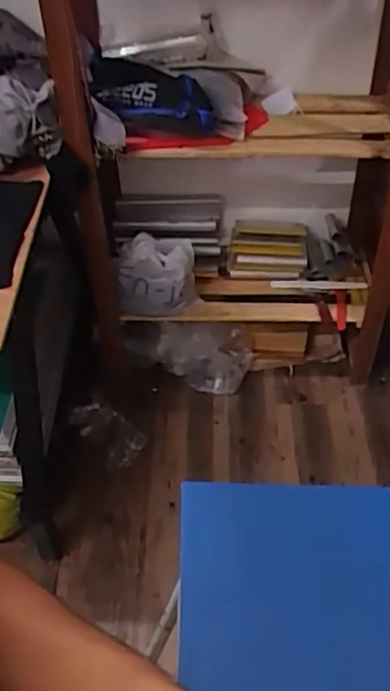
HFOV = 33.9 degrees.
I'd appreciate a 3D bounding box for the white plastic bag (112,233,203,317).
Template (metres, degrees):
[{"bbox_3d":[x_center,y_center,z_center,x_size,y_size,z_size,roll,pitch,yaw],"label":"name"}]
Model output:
[{"bbox_3d":[-0.105,-0.185,1.741,0.219,0.194,0.153,-5,46,-5],"label":"white plastic bag"}]

